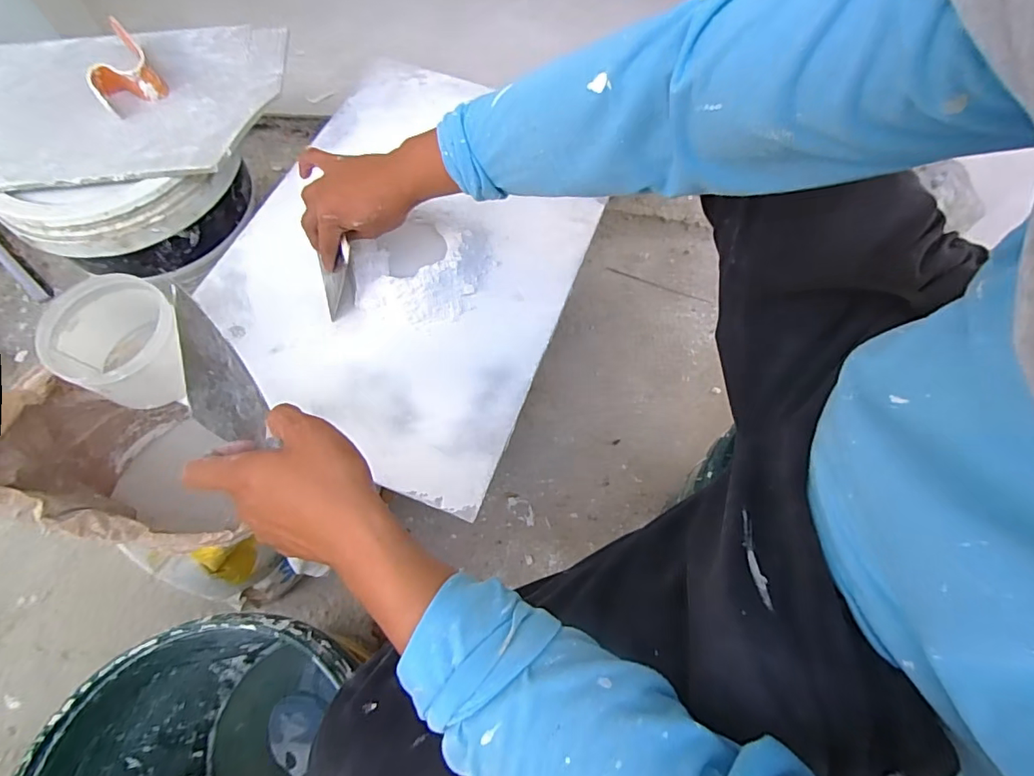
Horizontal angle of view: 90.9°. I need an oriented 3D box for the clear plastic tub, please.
[{"bbox_3d":[-0.401,-0.041,0.524,0.103,0.082,0.118,-29,70,-13],"label":"clear plastic tub"}]

